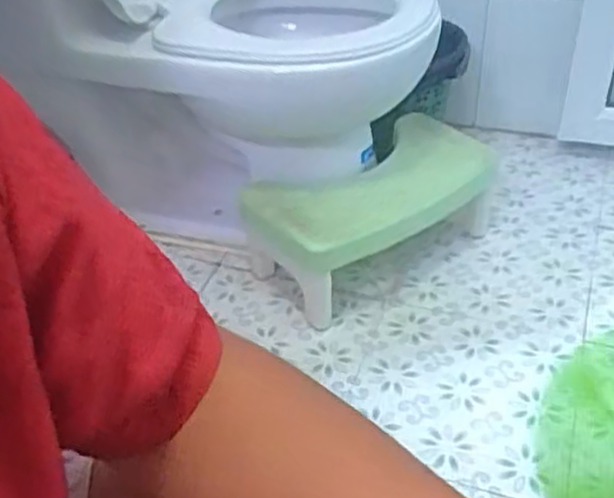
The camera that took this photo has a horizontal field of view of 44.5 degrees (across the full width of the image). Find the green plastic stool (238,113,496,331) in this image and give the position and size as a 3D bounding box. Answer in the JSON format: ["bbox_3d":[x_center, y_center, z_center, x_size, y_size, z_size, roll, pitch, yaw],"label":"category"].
[{"bbox_3d":[0.127,-0.051,1.255,0.422,0.183,0.282,-26,43,-26],"label":"green plastic stool"}]

